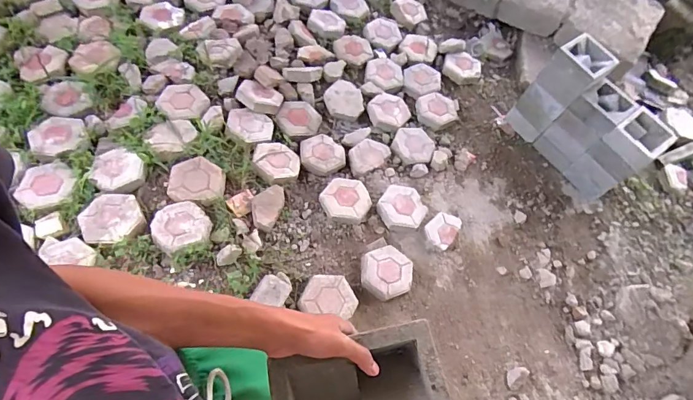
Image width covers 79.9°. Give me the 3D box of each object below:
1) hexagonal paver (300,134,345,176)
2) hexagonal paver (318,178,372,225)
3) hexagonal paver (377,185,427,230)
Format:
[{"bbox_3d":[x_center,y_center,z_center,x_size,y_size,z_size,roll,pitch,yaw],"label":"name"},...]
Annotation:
[{"bbox_3d":[-0.107,-0.214,1.878,0.201,0.051,0.212,-2,61,-11],"label":"hexagonal paver"},{"bbox_3d":[0.001,-0.001,1.755,0.207,0.058,0.206,28,60,6],"label":"hexagonal paver"},{"bbox_3d":[0.239,0.036,1.790,0.200,0.053,0.211,28,60,6],"label":"hexagonal paver"}]

